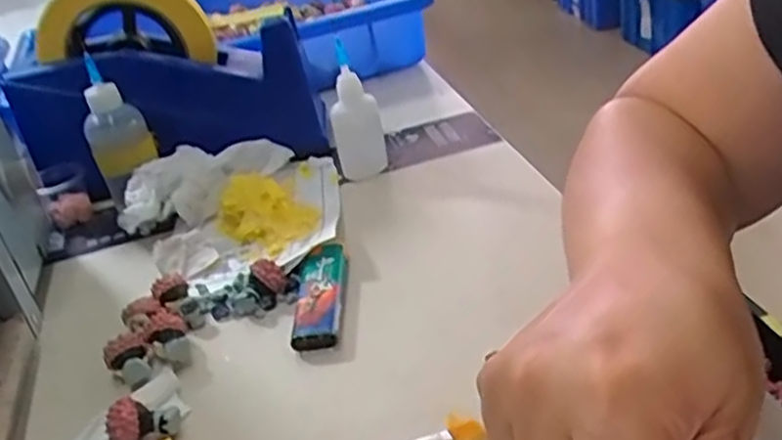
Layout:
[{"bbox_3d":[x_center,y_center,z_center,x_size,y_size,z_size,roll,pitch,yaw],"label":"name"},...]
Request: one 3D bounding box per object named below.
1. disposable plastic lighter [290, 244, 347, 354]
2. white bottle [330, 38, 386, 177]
[{"bbox_3d":[-0.037,0.038,0.373,0.025,0.011,0.072,-5,30,2],"label":"disposable plastic lighter"},{"bbox_3d":[-0.022,-0.067,0.466,0.027,0.084,0.028,-4,33,10],"label":"white bottle"}]

